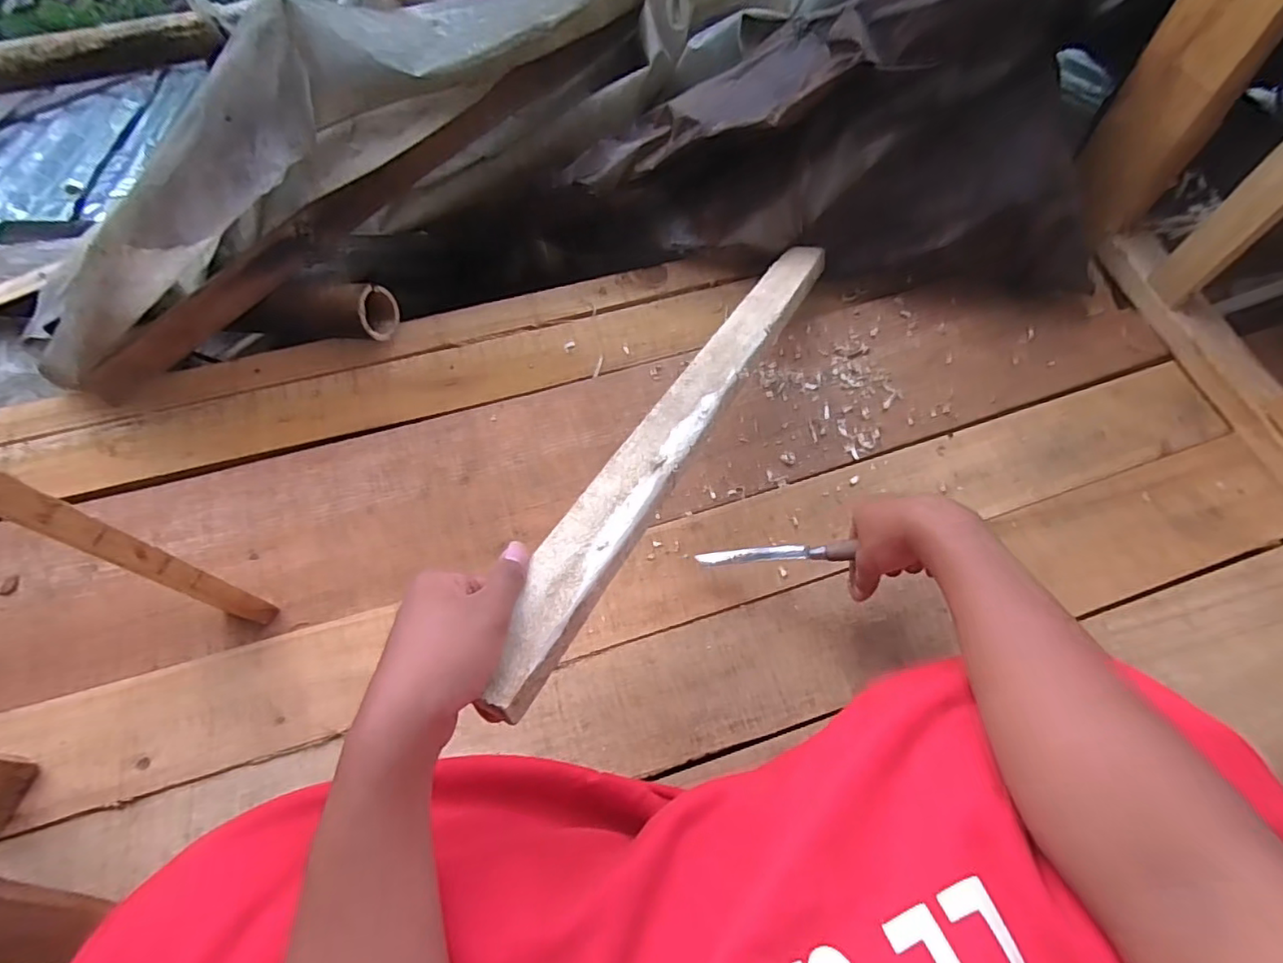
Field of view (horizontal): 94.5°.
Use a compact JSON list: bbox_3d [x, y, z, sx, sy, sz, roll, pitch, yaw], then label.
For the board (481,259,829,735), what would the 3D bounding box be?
[{"bbox_3d":[0.054,-0.078,0.539,0.056,0.022,0.637,25,50,12],"label":"board"}]

